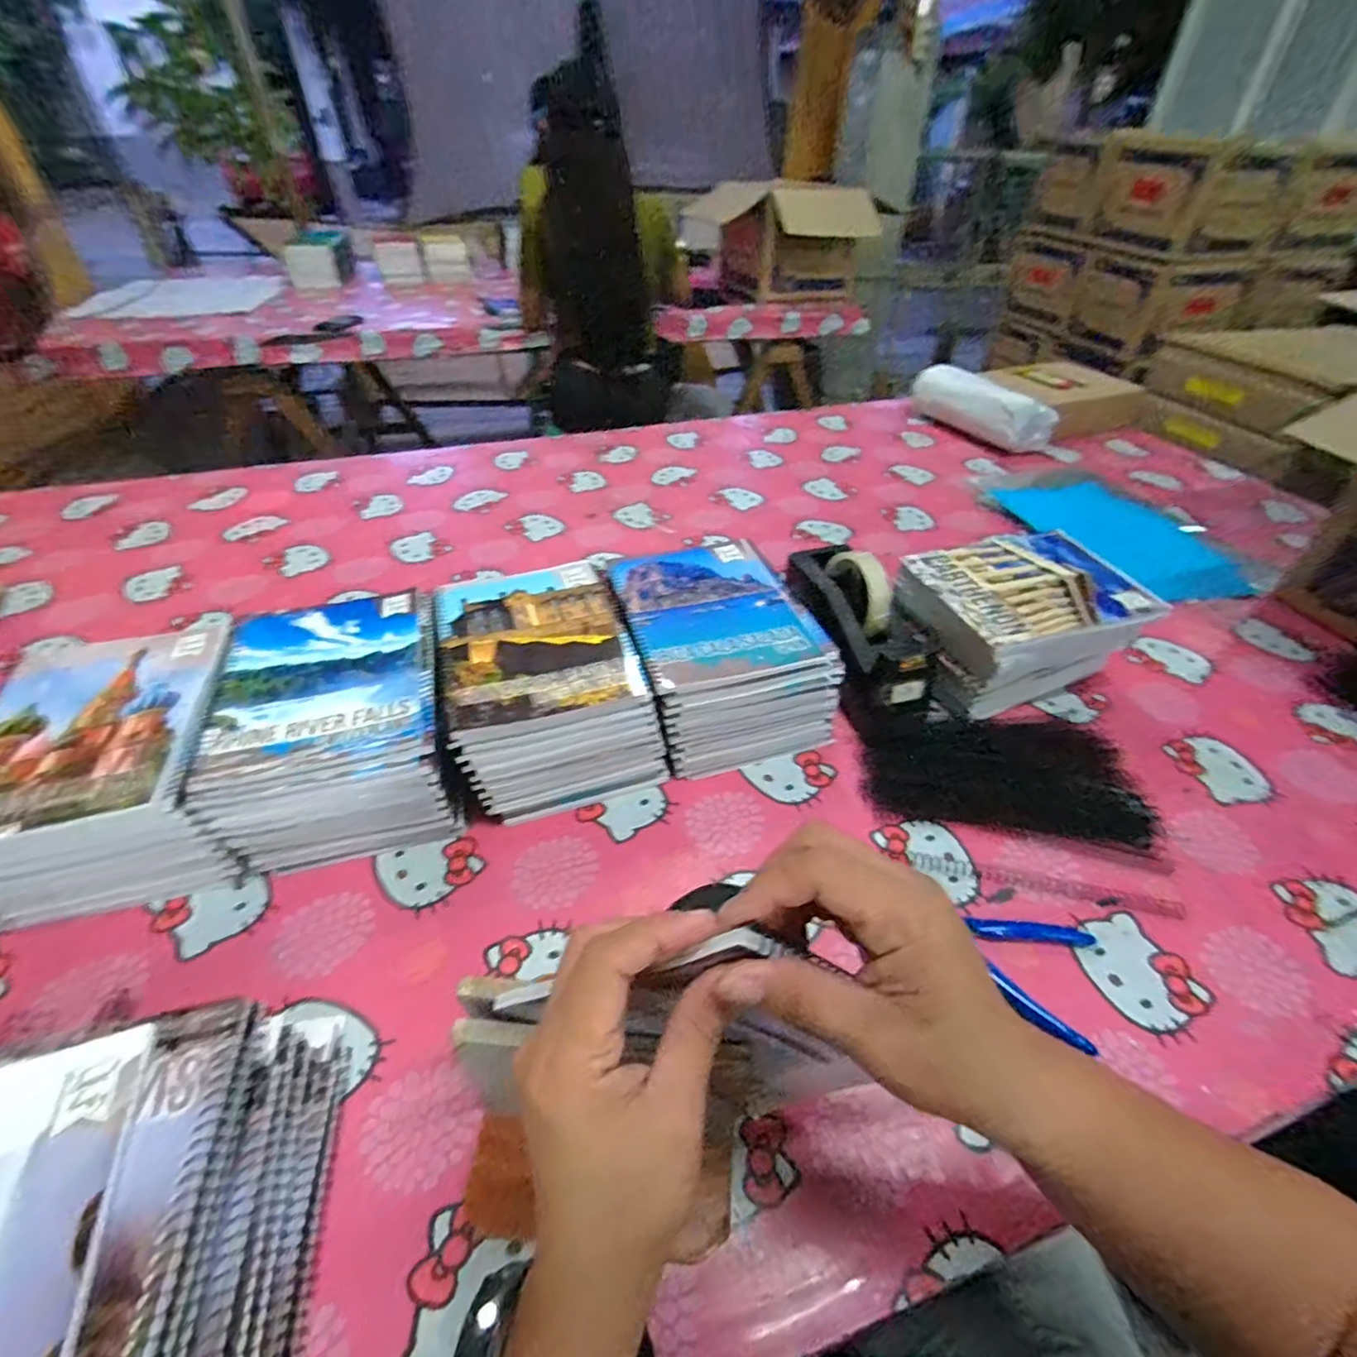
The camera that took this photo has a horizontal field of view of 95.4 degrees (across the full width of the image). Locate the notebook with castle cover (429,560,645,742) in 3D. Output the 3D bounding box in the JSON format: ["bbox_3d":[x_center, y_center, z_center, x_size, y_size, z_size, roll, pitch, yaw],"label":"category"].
[{"bbox_3d":[-0.125,-0.038,0.532,0.154,0.014,0.197,-13,44,-14],"label":"notebook with castle cover"}]

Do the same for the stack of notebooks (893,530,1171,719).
[{"bbox_3d":[0.343,-0.071,0.624,0.199,0.069,0.153,-14,44,-16],"label":"stack of notebooks"}]

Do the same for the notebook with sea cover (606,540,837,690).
[{"bbox_3d":[0.030,-0.070,0.570,0.158,0.015,0.186,-12,44,-13],"label":"notebook with sea cover"}]

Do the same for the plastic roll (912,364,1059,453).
[{"bbox_3d":[0.580,-0.526,1.176,0.101,0.088,0.277,-17,45,-18],"label":"plastic roll"}]

